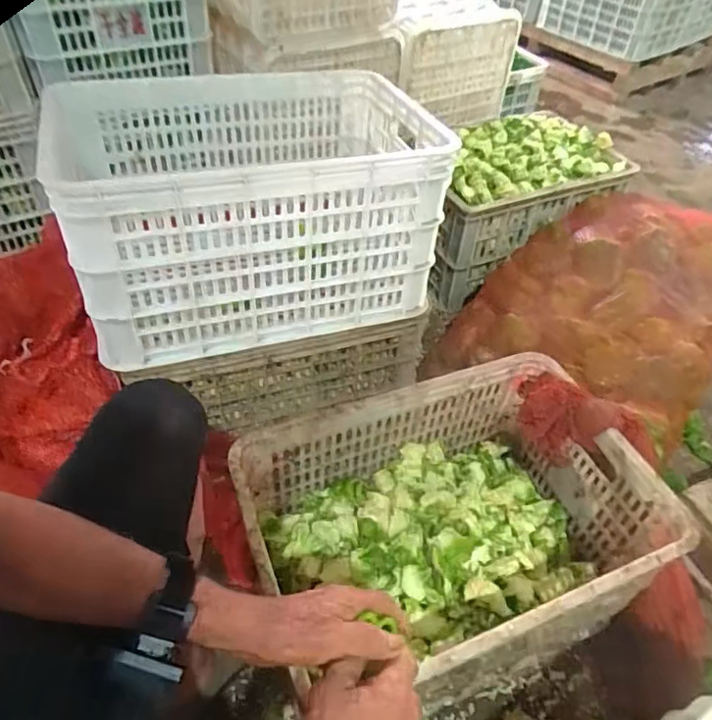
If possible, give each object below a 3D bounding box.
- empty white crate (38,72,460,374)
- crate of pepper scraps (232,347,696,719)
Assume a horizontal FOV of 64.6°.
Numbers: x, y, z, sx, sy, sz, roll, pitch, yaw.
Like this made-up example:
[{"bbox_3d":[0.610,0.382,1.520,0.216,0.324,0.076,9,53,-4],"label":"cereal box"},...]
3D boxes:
[{"bbox_3d":[-0.152,-0.253,0.878,0.531,0.276,0.370,-12,50,-14],"label":"empty white crate"},{"bbox_3d":[0.129,0.245,0.810,0.518,0.247,0.353,-15,51,-17],"label":"crate of pepper scraps"}]

